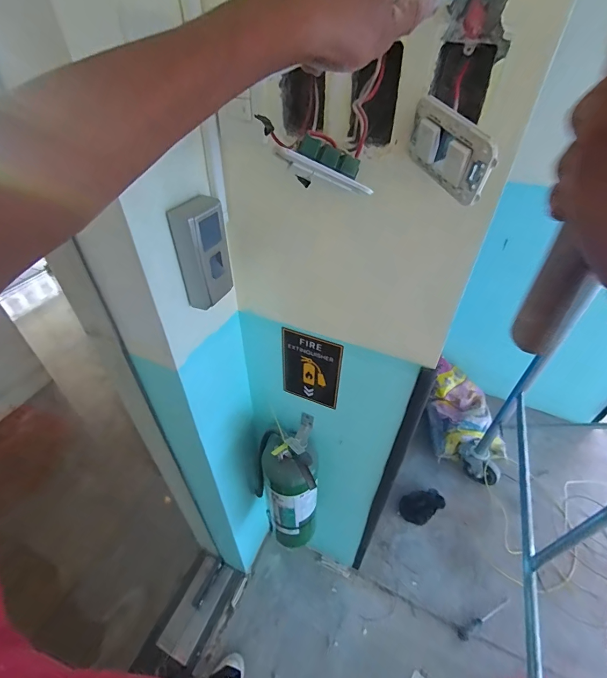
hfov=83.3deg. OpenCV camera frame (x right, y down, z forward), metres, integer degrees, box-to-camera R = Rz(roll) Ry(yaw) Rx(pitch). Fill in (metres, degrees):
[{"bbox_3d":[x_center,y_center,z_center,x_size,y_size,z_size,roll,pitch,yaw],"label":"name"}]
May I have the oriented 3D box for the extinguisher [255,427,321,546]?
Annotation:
[{"bbox_3d":[-0.032,0.391,0.889,0.153,0.445,0.135,1,41,0],"label":"extinguisher"}]

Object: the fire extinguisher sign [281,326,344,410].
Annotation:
[{"bbox_3d":[0.015,0.065,0.699,0.121,0.187,0.011,15,42,16],"label":"fire extinguisher sign"}]

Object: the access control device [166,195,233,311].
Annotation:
[{"bbox_3d":[-0.147,-0.127,0.509,0.044,0.143,0.081,17,44,17],"label":"access control device"}]

